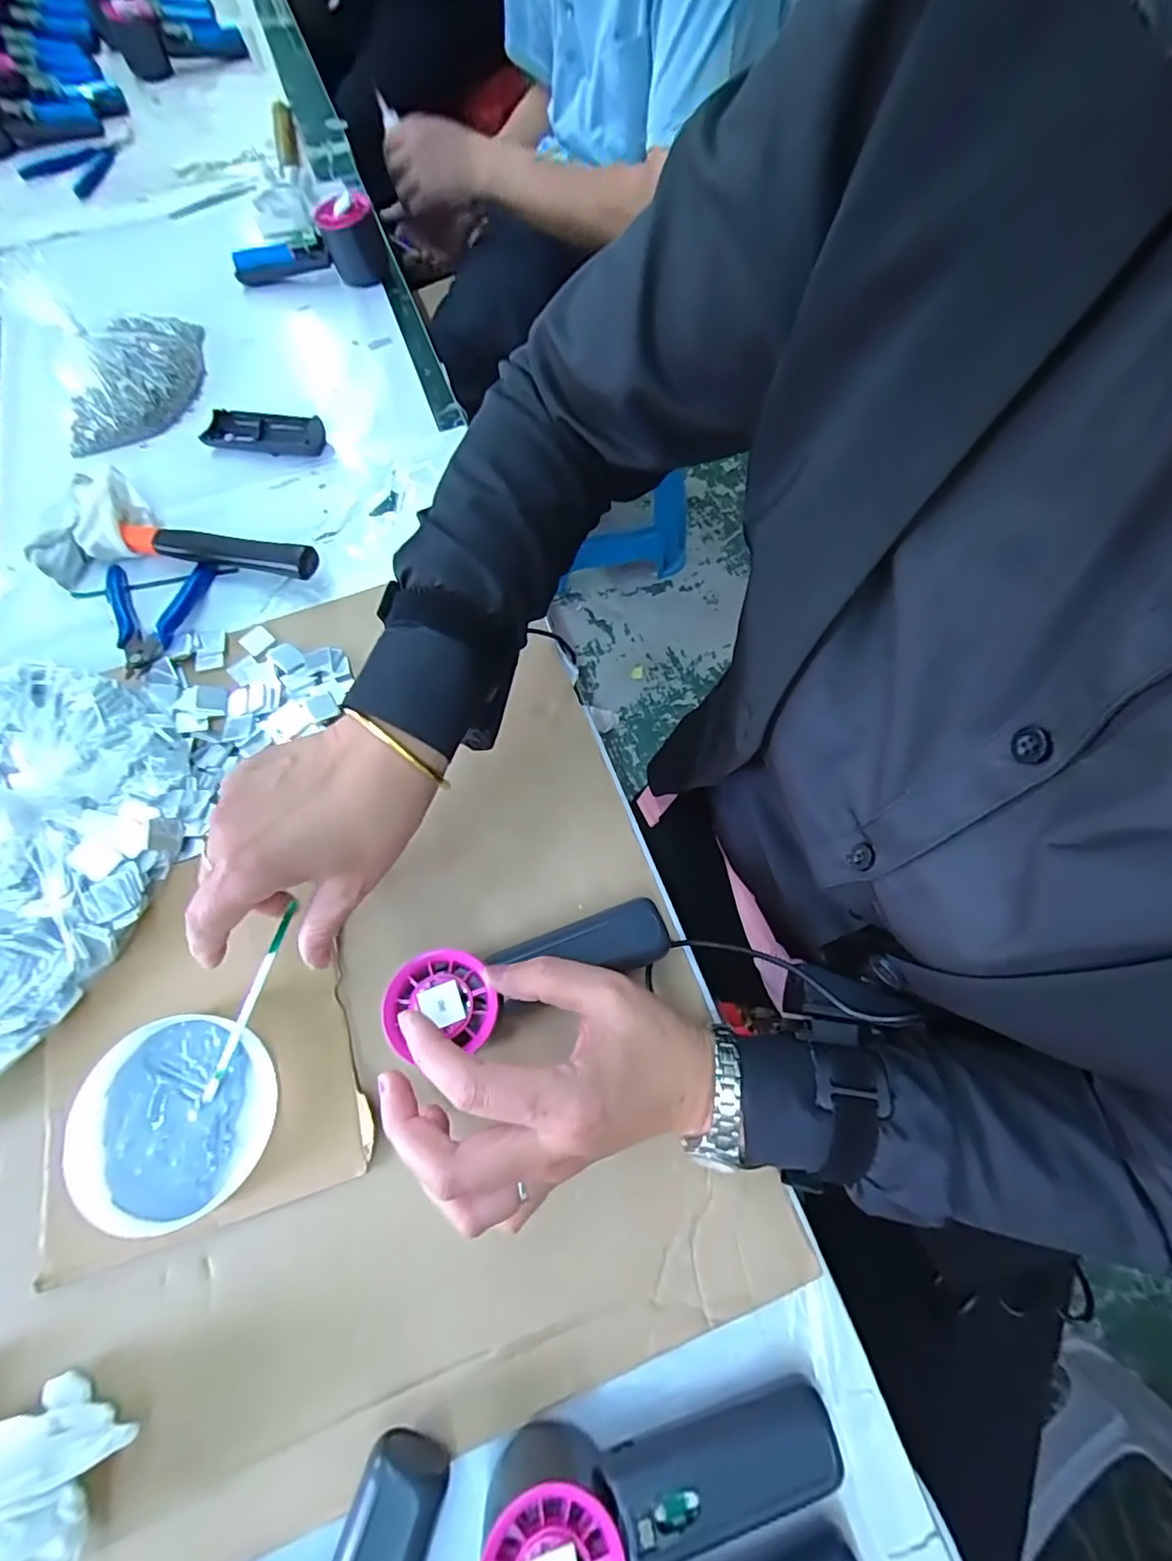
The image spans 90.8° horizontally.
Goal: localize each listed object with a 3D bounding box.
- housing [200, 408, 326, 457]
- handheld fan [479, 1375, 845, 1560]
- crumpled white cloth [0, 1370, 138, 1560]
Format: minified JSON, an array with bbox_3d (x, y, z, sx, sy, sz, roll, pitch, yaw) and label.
[{"bbox_3d":[-0.284,-0.310,0.513,0.105,0.017,0.041,8,69,4],"label":"housing"},{"bbox_3d":[0.035,0.309,0.244,0.151,0.053,0.049,-10,69,-3],"label":"handheld fan"},{"bbox_3d":[-0.249,0.312,0.246,0.090,0.051,0.067,-18,69,-6],"label":"crumpled white cloth"}]

